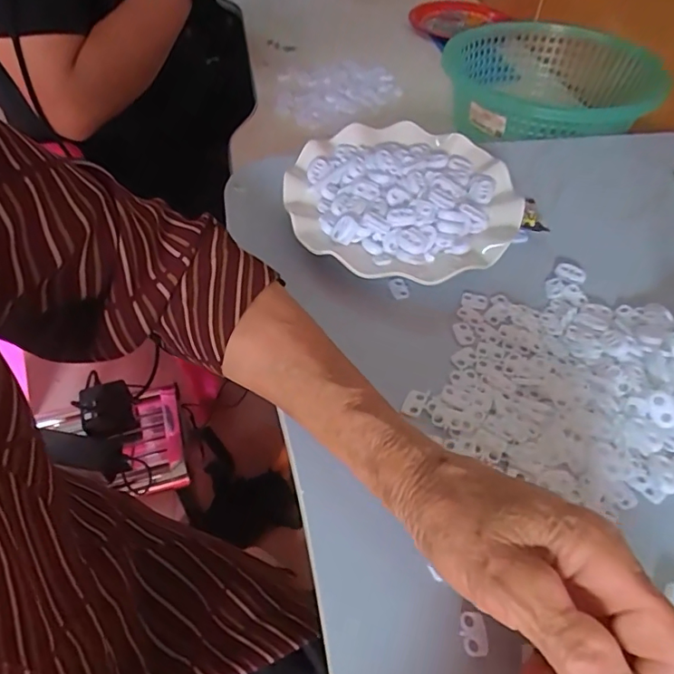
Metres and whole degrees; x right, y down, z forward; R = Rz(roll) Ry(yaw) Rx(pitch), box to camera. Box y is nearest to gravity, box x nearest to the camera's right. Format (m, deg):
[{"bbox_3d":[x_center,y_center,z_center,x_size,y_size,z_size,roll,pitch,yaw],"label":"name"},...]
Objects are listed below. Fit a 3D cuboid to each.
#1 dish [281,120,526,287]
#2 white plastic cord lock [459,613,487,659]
[{"bbox_3d":[0.049,-0.111,0.404,0.176,0.024,0.181,1,51,-1],"label":"dish"},{"bbox_3d":[0.063,0.137,0.236,0.012,0.004,0.018,3,51,1],"label":"white plastic cord lock"}]

